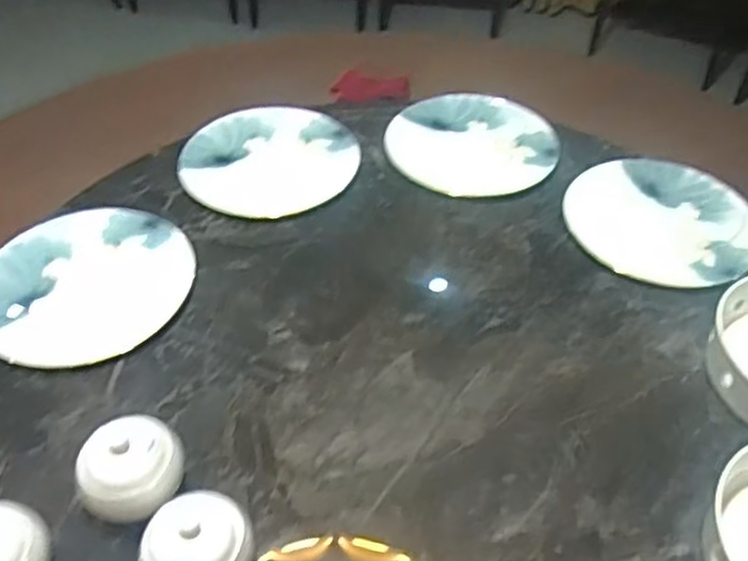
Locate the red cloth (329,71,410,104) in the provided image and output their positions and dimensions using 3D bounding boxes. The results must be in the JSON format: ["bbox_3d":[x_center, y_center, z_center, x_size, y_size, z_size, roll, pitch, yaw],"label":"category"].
[{"bbox_3d":[-0.004,-0.356,1.363,0.140,0.025,0.073,7,47,5],"label":"red cloth"}]

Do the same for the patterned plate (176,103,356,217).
[{"bbox_3d":[-0.172,-0.203,1.179,0.265,0.019,0.250,1,46,-1],"label":"patterned plate"}]

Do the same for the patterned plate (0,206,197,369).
[{"bbox_3d":[-0.392,-0.003,0.987,0.279,0.016,0.279,1,46,-1],"label":"patterned plate"}]

